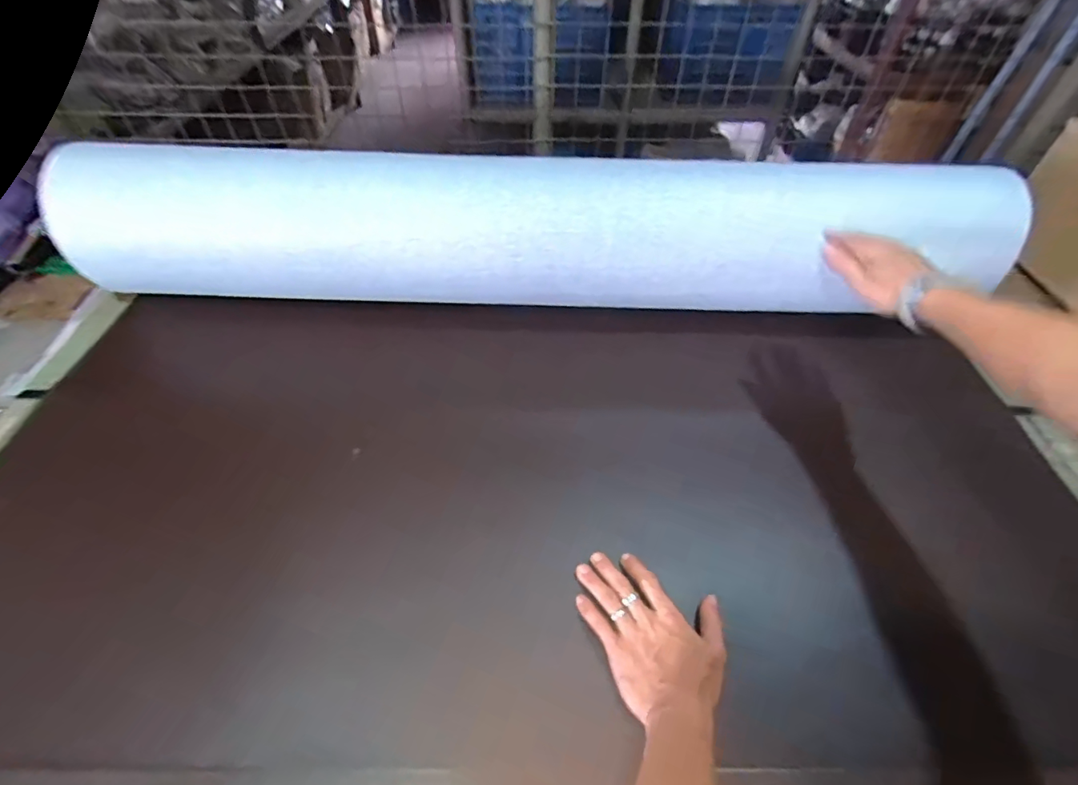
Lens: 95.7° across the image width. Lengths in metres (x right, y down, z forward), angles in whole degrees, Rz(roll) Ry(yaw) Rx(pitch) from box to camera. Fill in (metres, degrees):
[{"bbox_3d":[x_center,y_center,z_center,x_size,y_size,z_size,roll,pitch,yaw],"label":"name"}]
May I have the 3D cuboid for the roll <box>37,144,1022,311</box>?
[{"bbox_3d":[-0.011,-0.246,0.739,1.366,0.184,0.139,0,49,-3],"label":"roll"}]

